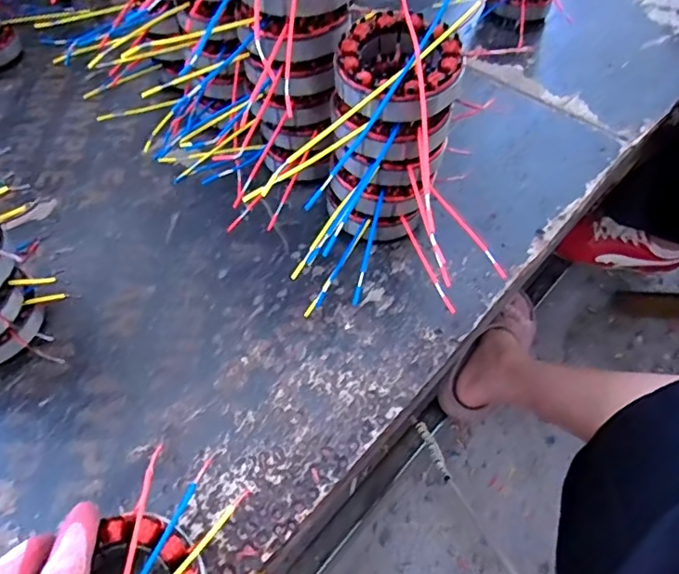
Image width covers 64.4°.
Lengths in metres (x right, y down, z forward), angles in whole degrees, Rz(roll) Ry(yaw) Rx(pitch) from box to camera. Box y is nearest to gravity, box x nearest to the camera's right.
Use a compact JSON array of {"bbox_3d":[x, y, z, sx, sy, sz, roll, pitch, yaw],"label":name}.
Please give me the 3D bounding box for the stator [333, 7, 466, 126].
[{"bbox_3d":[0.038,-0.150,0.364,0.086,0.041,0.085,2,54,-2],"label":"stator"}]

